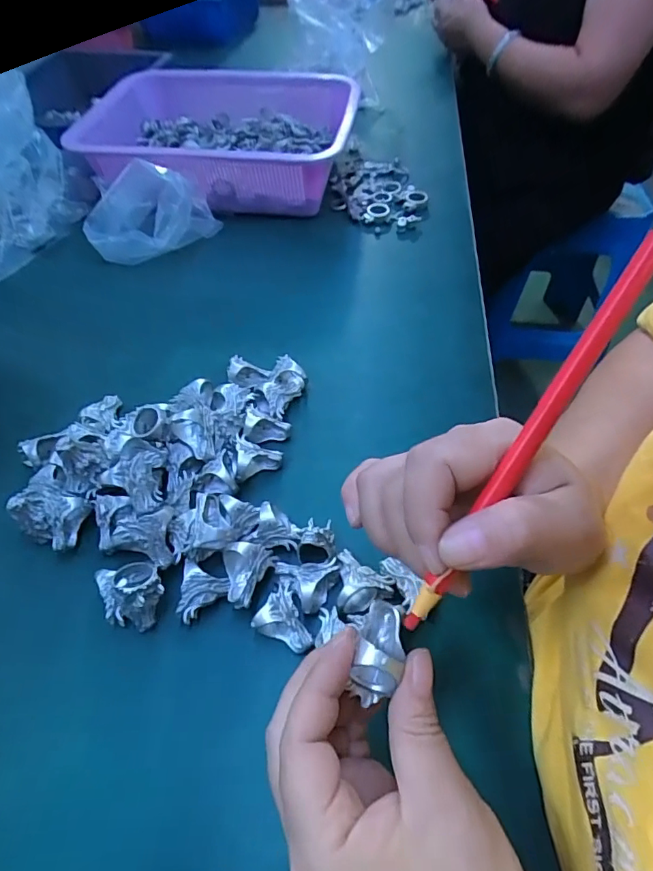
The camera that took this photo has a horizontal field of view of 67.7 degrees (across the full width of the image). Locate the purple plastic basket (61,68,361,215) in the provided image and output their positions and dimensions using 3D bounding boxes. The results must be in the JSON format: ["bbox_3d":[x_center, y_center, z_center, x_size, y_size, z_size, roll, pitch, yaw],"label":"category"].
[{"bbox_3d":[-0.129,-0.337,0.571,0.310,0.093,0.206,6,54,6],"label":"purple plastic basket"}]

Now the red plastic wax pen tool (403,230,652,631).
[{"bbox_3d":[0.075,0.002,0.180,0.009,0.006,0.166,34,97,23],"label":"red plastic wax pen tool"}]

